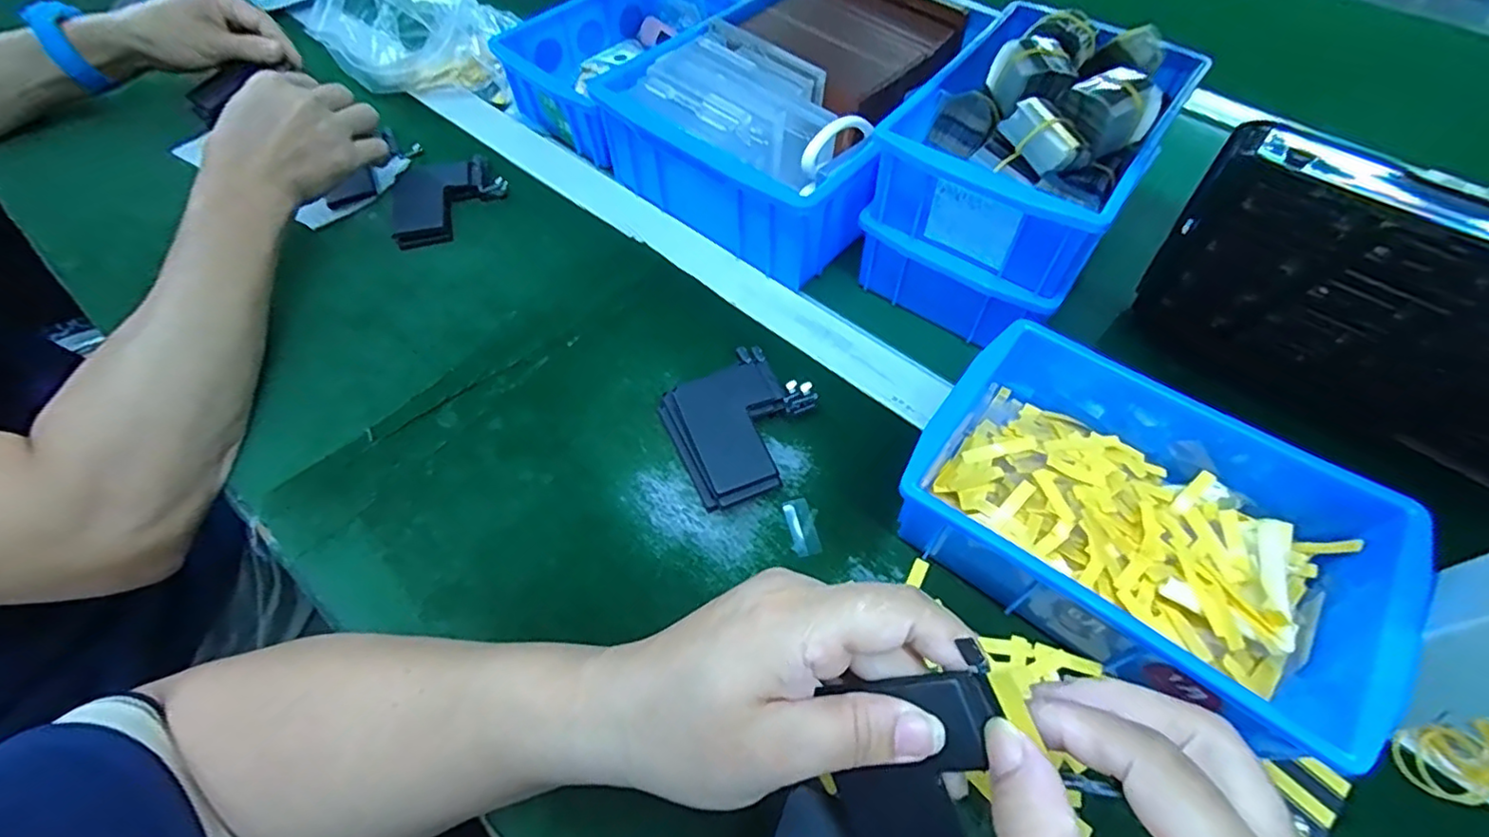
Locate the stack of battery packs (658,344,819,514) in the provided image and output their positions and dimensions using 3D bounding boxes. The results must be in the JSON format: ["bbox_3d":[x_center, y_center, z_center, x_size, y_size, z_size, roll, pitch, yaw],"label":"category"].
[{"bbox_3d":[0.000,0.003,0.376,0.086,0.023,0.087,-29,62,-17],"label":"stack of battery packs"}]

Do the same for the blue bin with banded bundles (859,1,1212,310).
[{"bbox_3d":[0.180,-0.175,0.390,0.129,0.078,0.184,33,63,19],"label":"blue bin with banded bundles"}]

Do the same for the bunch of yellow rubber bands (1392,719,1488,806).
[{"bbox_3d":[0.317,0.153,0.281,0.043,0.012,0.030,-9,58,-6],"label":"bunch of yellow rubber bands"}]

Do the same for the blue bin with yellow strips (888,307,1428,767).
[{"bbox_3d":[0.191,0.049,0.318,0.201,0.075,0.148,35,64,20],"label":"blue bin with yellow strips"}]

